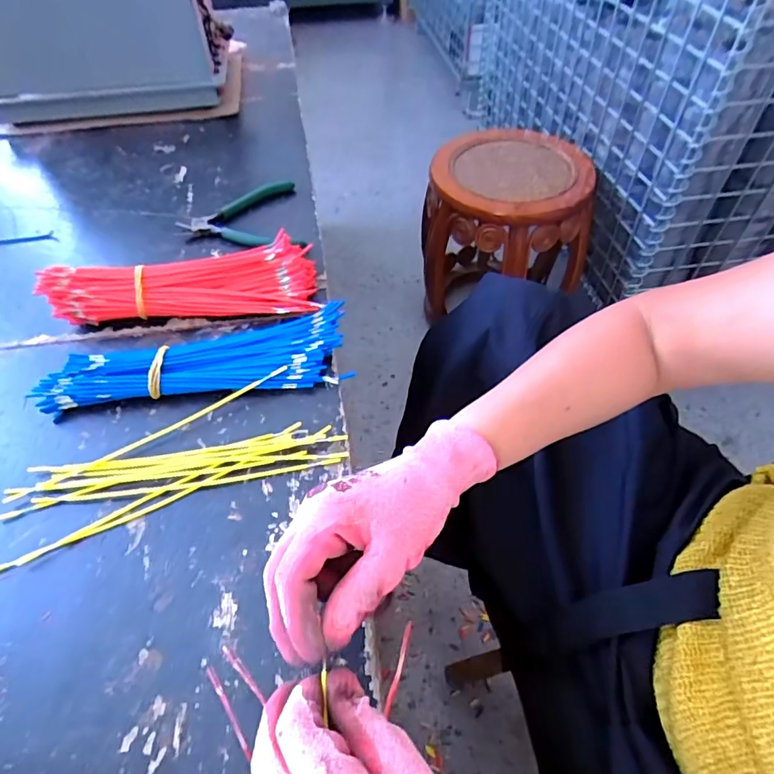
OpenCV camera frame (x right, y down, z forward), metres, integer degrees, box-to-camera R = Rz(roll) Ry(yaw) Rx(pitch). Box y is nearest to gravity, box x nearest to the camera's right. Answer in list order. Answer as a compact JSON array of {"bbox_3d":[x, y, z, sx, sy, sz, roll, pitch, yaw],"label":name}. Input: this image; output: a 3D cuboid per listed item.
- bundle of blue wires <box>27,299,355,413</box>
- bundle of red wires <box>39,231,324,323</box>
[{"bbox_3d":[-0.166,-0.022,0.454,0.258,0.024,0.083,-9,53,-8],"label":"bundle of blue wires"},{"bbox_3d":[-0.197,-0.098,0.500,0.252,0.045,0.068,-4,52,-3],"label":"bundle of red wires"}]

